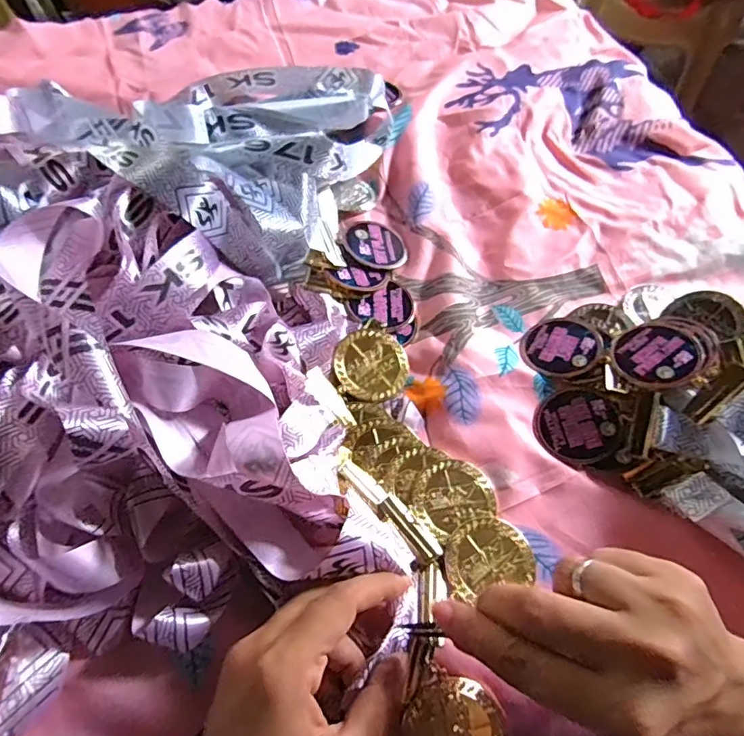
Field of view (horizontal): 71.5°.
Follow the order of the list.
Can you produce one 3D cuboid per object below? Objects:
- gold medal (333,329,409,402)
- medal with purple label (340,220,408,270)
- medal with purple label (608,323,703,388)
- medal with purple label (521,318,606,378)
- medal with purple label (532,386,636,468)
[{"bbox_3d":[0.000,-0.002,0.345,0.050,0.004,0.048,5,71,-16],"label":"gold medal"},{"bbox_3d":[0.001,-0.095,0.399,0.051,0.006,0.050,11,53,-16],"label":"medal with purple label"},{"bbox_3d":[0.180,-0.010,0.328,0.050,0.006,0.048,-11,53,14],"label":"medal with purple label"},{"bbox_3d":[0.130,-0.014,0.355,0.049,0.004,0.050,-27,51,-4],"label":"medal with purple label"},{"bbox_3d":[0.131,0.036,0.328,0.054,0.004,0.049,21,75,24],"label":"medal with purple label"}]

